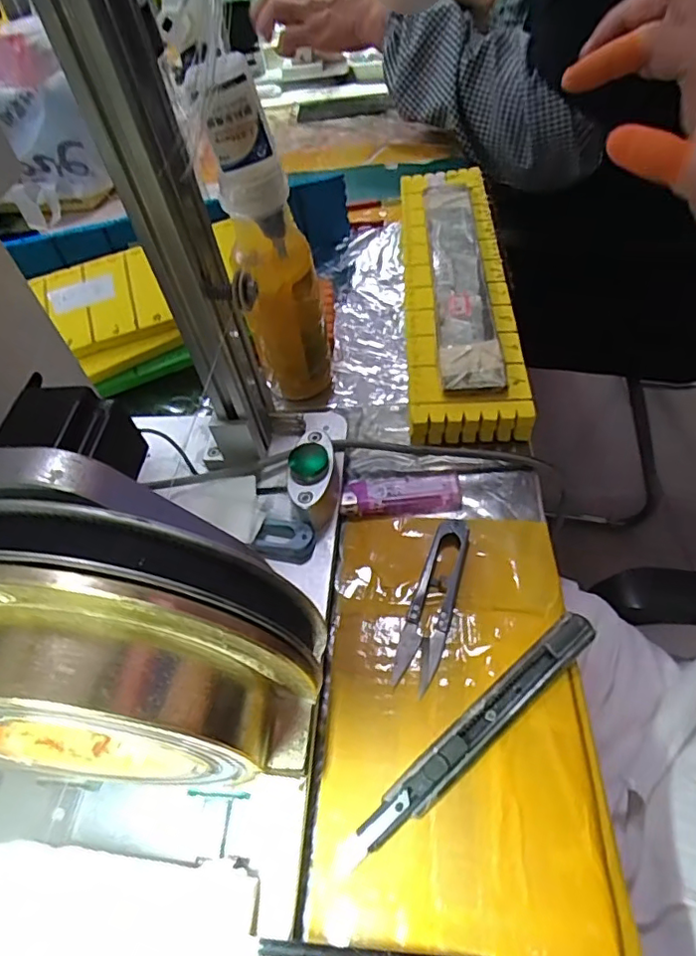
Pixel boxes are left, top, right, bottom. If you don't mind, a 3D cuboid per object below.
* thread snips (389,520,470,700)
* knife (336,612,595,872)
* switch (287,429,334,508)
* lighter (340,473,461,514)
[{"bbox_3d":[0.049,0.067,0.319,0.023,0.005,0.103,14,55,15],"label":"thread snips"},{"bbox_3d":[0.060,0.120,0.269,0.157,0.013,0.017,-35,58,-20],"label":"knife"},{"bbox_3d":[-0.021,0.001,0.342,0.026,0.031,0.047,-2,52,5],"label":"switch"},{"bbox_3d":[0.033,0.010,0.363,0.074,0.009,0.022,-4,53,2],"label":"lighter"}]

